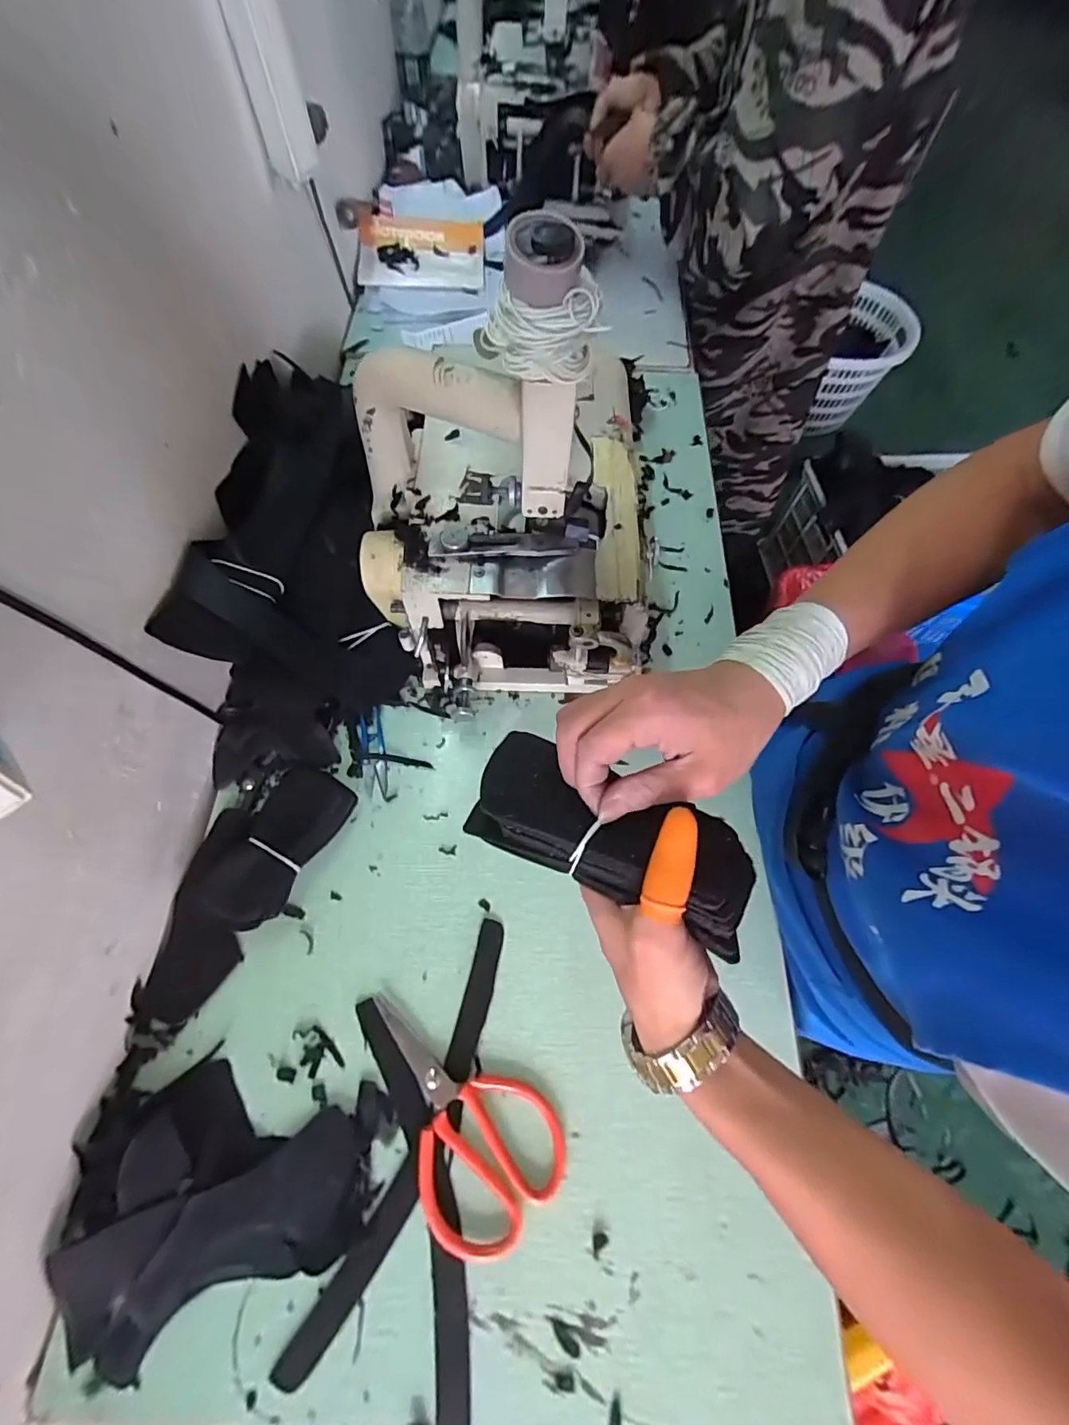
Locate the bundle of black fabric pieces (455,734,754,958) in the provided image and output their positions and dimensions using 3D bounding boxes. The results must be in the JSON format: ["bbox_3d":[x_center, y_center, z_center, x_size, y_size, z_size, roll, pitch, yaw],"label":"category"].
[{"bbox_3d":[0.045,0.067,0.287,0.157,0.038,0.069,23,67,3],"label":"bundle of black fabric pieces"}]

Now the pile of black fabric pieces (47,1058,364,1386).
[{"bbox_3d":[-0.236,0.346,0.382,0.196,0.033,0.153,-17,67,-9],"label":"pile of black fabric pieces"}]

